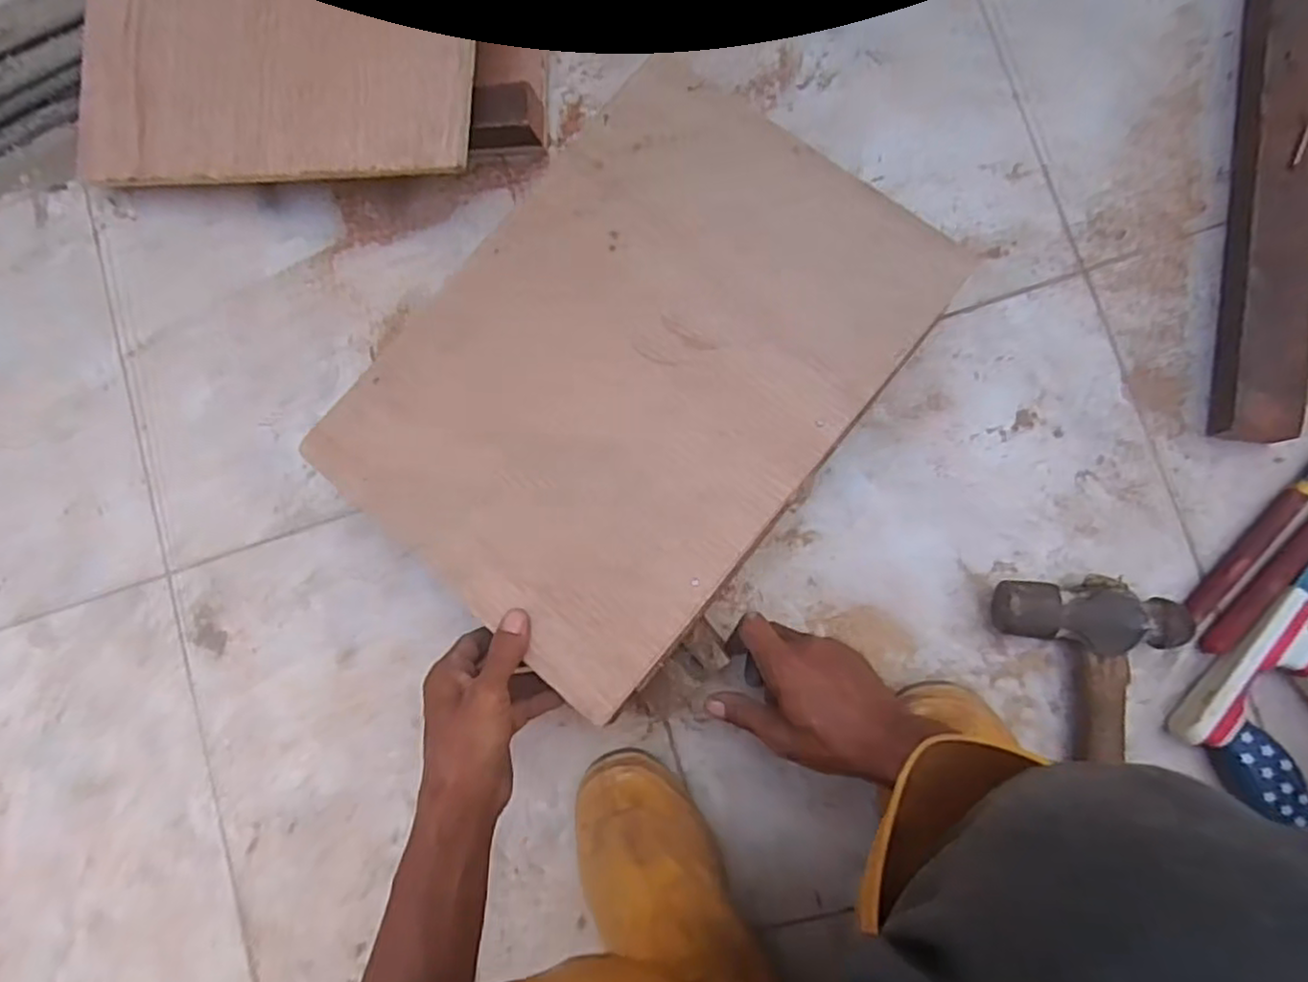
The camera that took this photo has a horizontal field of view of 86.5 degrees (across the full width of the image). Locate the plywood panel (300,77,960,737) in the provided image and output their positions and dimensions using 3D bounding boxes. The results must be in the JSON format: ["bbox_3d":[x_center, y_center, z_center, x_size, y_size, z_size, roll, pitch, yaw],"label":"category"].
[{"bbox_3d":[-0.013,-0.092,0.486,0.289,0.013,0.397,39,87,11],"label":"plywood panel"}]

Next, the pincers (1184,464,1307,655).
[{"bbox_3d":[0.439,0.019,0.468,0.038,0.020,0.213,39,93,9],"label":"pincers"}]

